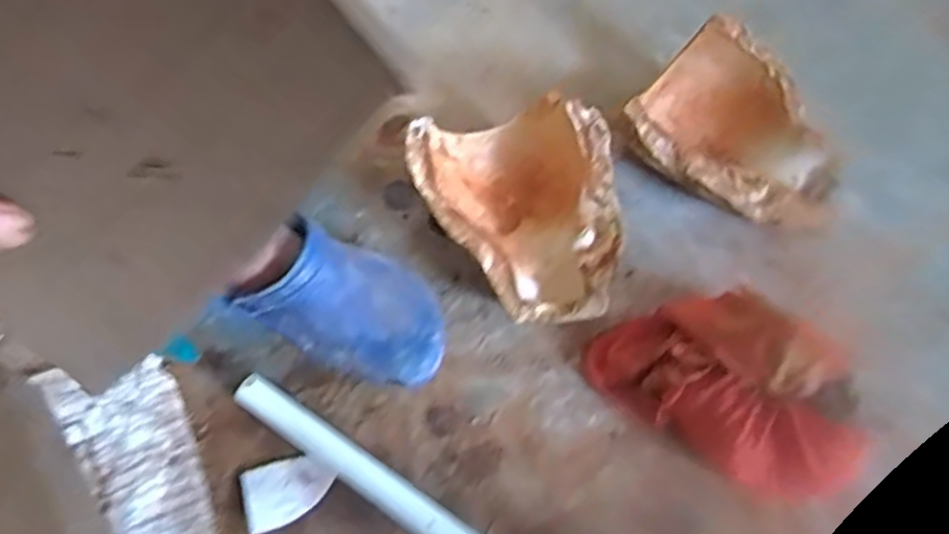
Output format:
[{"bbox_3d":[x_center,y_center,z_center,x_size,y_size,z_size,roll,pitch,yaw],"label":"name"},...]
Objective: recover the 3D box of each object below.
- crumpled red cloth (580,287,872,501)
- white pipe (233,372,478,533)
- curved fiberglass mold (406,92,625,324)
[{"bbox_3d":[0.219,0.101,0.610,0.229,0.127,0.100,35,66,14],"label":"crumpled red cloth"},{"bbox_3d":[-0.094,0.178,0.613,0.265,0.023,0.031,32,65,13],"label":"white pipe"},{"bbox_3d":[0.040,-0.053,0.705,0.193,0.087,0.228,-8,63,-8],"label":"curved fiberglass mold"}]

